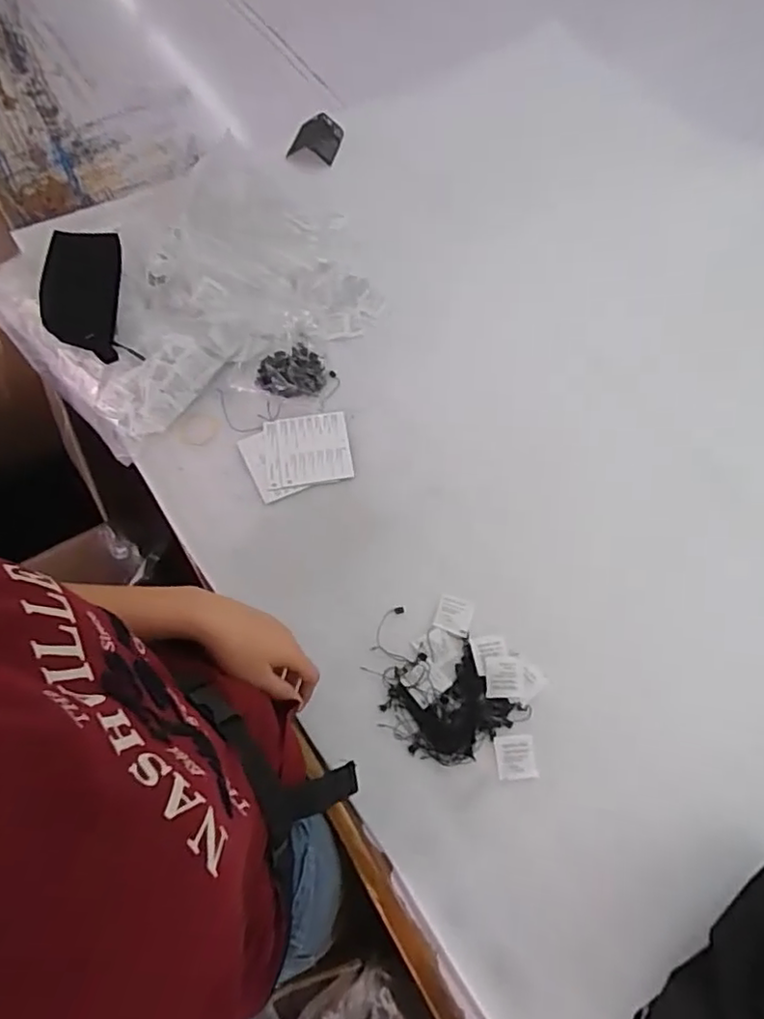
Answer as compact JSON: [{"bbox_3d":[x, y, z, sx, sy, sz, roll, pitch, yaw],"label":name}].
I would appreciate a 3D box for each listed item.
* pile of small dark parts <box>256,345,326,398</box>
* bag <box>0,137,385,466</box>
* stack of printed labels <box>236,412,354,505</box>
[{"bbox_3d":[-0.122,-0.187,0.821,0.089,0.034,0.072,-5,64,-1],"label":"pile of small dark parts"},{"bbox_3d":[-0.277,-0.331,0.868,0.472,0.102,0.453,-32,68,-13],"label":"bag"},{"bbox_3d":[-0.107,-0.071,0.789,0.132,0.006,0.108,-15,65,-6],"label":"stack of printed labels"}]

